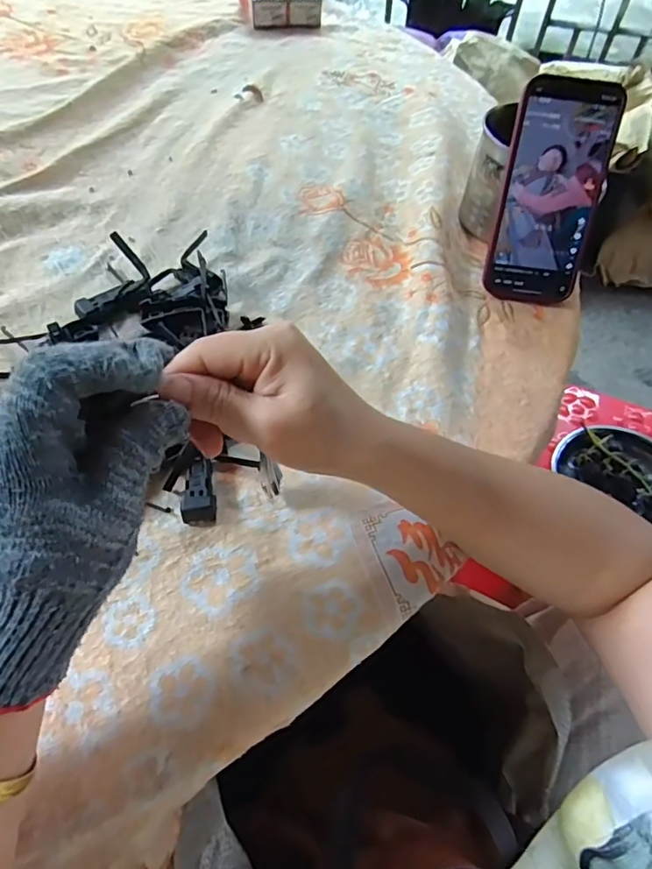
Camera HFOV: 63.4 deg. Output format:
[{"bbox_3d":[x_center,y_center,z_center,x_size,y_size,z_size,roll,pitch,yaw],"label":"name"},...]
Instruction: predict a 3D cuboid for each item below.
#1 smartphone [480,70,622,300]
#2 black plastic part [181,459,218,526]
[{"bbox_3d":[0.178,-0.189,0.419,0.076,0.160,0.010,6,22,0],"label":"smartphone"},{"bbox_3d":[-0.079,0.036,0.335,0.019,0.014,0.041,-1,57,-5],"label":"black plastic part"}]

